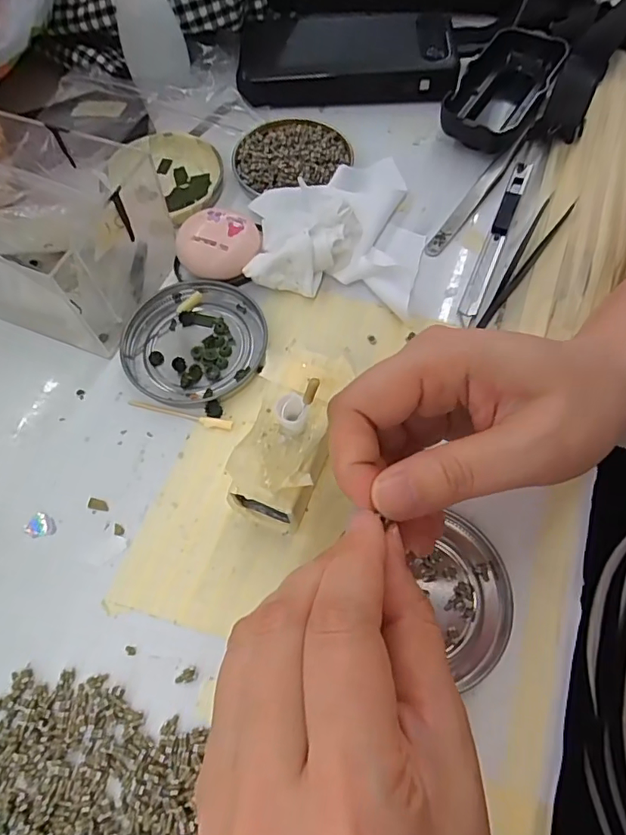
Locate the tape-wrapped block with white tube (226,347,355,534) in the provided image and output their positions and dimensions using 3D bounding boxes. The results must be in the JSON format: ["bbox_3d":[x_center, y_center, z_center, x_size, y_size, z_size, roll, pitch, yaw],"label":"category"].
[{"bbox_3d":[-0.011,0.008,0.244,0.043,0.048,0.089,15,67,9],"label":"tape-wrapped block with white tube"}]

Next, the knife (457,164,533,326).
[{"bbox_3d":[0.113,-0.112,0.316,0.010,0.005,0.133,22,68,12],"label":"knife"}]

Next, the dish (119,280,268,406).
[{"bbox_3d":[-0.066,-0.043,0.291,0.075,0.009,0.075,-1,65,2],"label":"dish"}]

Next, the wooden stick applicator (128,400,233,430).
[{"bbox_3d":[-0.071,-0.002,0.274,0.059,0.004,0.006,12,66,8],"label":"wooden stick applicator"}]

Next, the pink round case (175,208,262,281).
[{"bbox_3d":[-0.055,-0.101,0.308,0.043,0.022,0.043,-1,65,2],"label":"pink round case"}]

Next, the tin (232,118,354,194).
[{"bbox_3d":[-0.015,-0.175,0.346,0.072,0.010,0.070,-1,65,2],"label":"tin"}]

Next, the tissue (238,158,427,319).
[{"bbox_3d":[0.018,-0.126,0.317,0.103,0.024,0.118,13,66,8],"label":"tissue"}]

